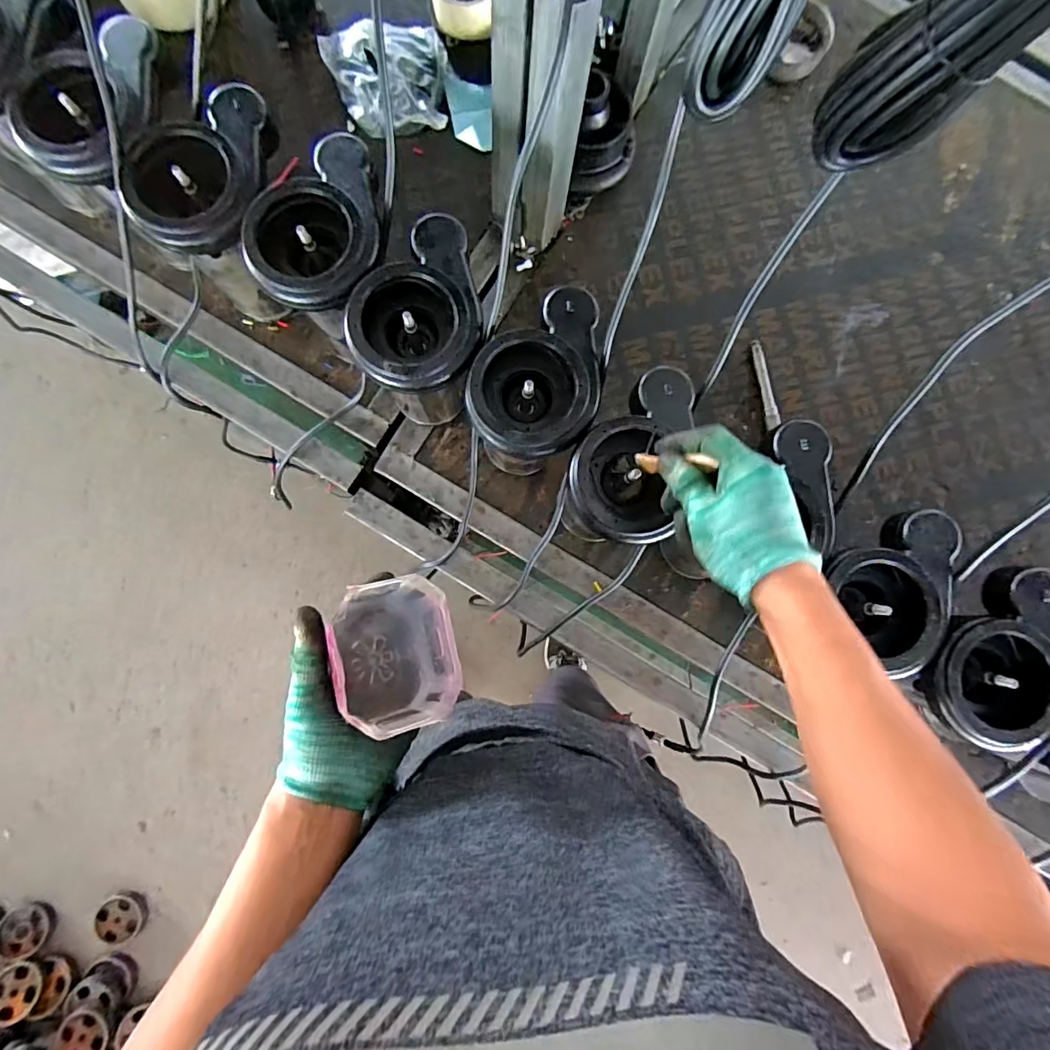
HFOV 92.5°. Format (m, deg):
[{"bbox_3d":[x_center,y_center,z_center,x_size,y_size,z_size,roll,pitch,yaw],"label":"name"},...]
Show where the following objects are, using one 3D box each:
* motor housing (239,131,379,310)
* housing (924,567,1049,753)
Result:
[{"bbox_3d":[-0.196,-0.291,0.484,0.113,0.050,0.172,5,84,-2],"label":"motor housing"},{"bbox_3d":[0.439,0.119,0.474,0.120,0.052,0.169,15,83,-1],"label":"housing"}]

